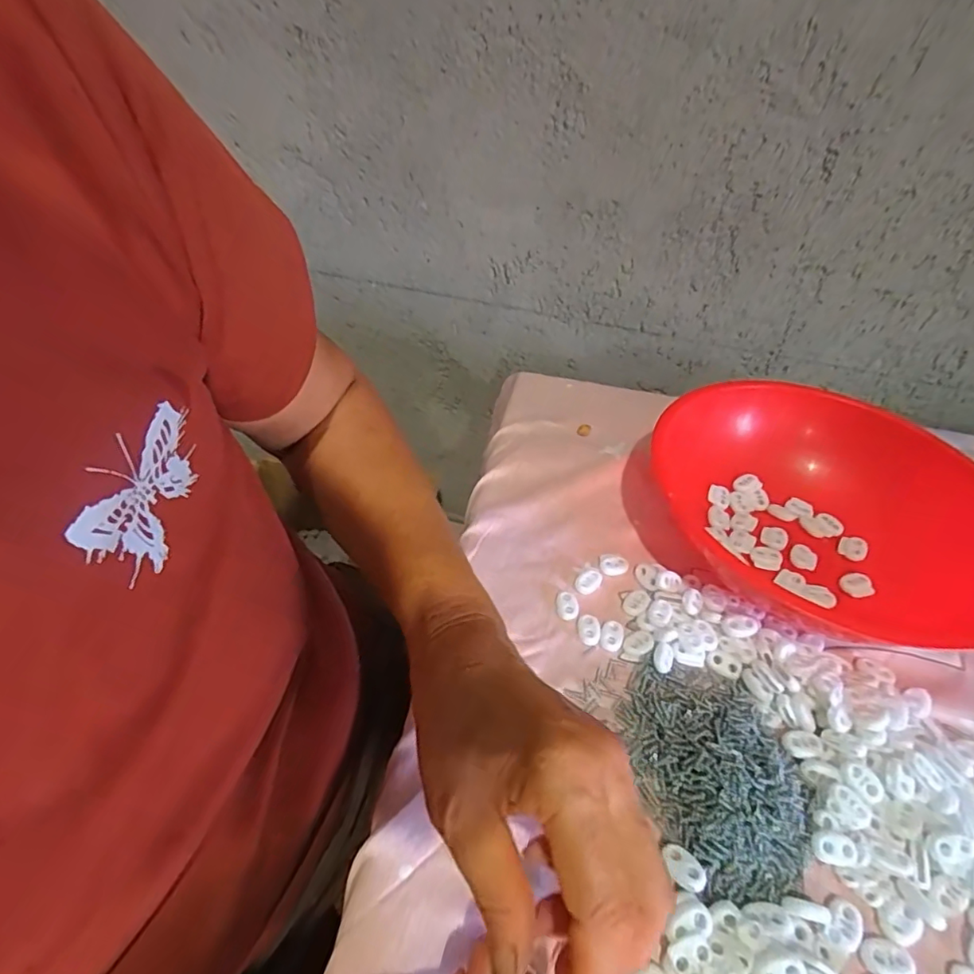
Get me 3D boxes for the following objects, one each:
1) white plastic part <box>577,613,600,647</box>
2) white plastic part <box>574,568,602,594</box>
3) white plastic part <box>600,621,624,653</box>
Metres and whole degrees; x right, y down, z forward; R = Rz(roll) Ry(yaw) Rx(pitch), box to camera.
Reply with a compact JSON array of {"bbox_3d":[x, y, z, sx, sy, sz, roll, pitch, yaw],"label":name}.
[{"bbox_3d":[0.069,0.097,0.367,0.013,0.008,0.020,2,45,-4],"label":"white plastic part"},{"bbox_3d":[0.075,0.069,0.400,0.016,0.006,0.024,31,50,23],"label":"white plastic part"},{"bbox_3d":[0.084,0.101,0.364,0.015,0.009,0.019,21,46,15],"label":"white plastic part"}]

